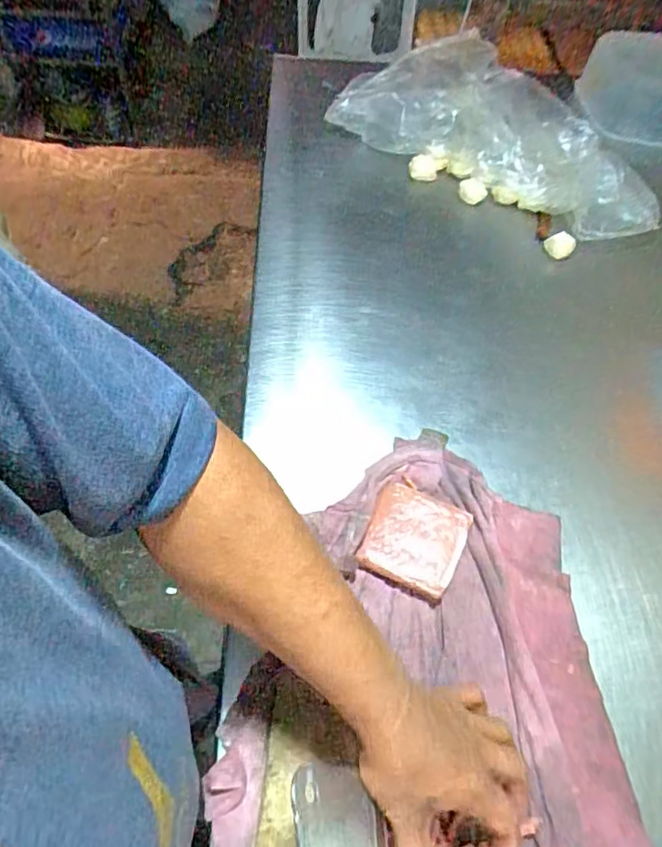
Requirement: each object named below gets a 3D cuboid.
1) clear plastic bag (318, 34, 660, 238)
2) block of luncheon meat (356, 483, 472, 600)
[{"bbox_3d":[0.277,-0.482,0.937,0.571,0.156,0.177,28,61,13],"label":"clear plastic bag"},{"bbox_3d":[0.089,0.124,0.595,0.100,0.026,0.104,24,60,11],"label":"block of luncheon meat"}]

